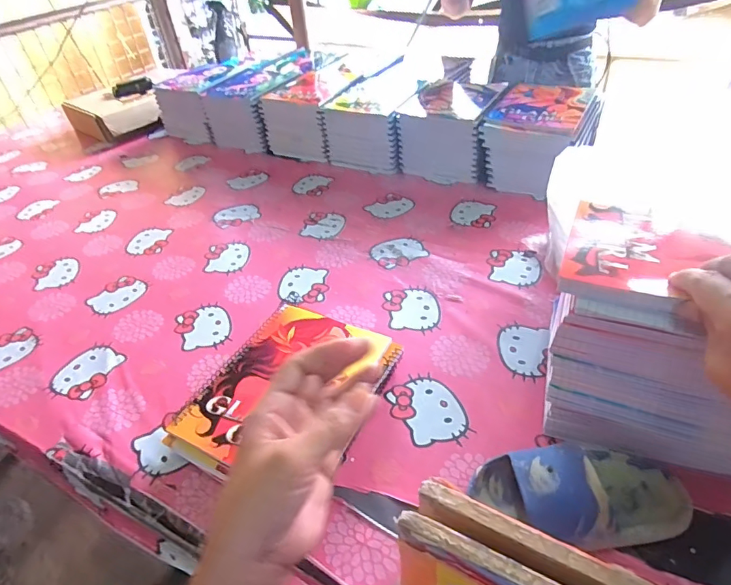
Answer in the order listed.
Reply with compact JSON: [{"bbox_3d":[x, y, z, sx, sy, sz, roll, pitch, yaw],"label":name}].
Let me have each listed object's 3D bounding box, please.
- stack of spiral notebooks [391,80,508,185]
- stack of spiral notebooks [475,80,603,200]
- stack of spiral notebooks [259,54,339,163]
[{"bbox_3d":[0.167,-0.317,0.904,0.177,0.118,0.192,11,44,21],"label":"stack of spiral notebooks"},{"bbox_3d":[0.309,-0.277,0.837,0.166,0.117,0.209,17,46,26],"label":"stack of spiral notebooks"},{"bbox_3d":[-0.105,-0.413,1.035,0.153,0.142,0.230,12,44,22],"label":"stack of spiral notebooks"}]

